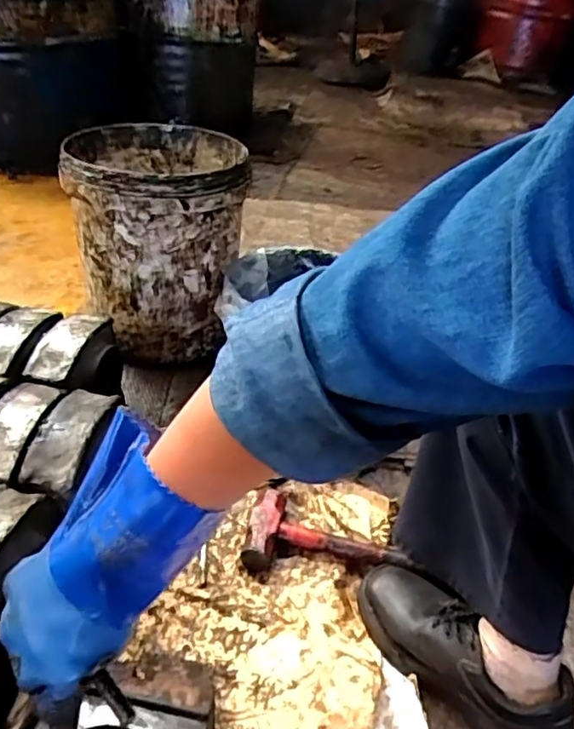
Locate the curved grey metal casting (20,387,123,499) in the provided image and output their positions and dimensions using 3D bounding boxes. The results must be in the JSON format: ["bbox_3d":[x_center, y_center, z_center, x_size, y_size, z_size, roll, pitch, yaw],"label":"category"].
[{"bbox_3d":[-0.260,0.084,0.717,0.068,0.027,0.153,11,37,5],"label":"curved grey metal casting"}]

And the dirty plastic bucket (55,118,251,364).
[{"bbox_3d":[-0.226,-0.228,1.072,0.275,0.331,0.297,4,37,-3],"label":"dirty plastic bucket"}]

